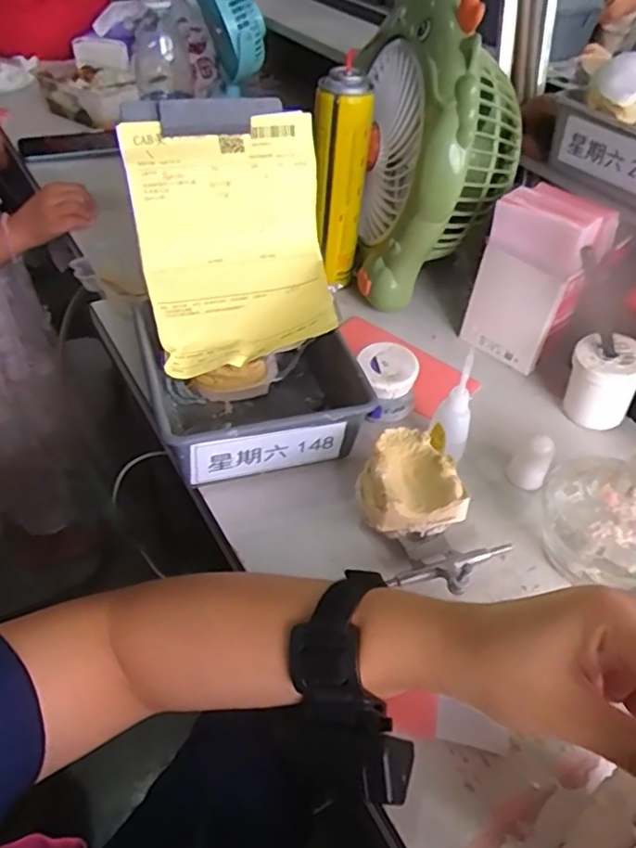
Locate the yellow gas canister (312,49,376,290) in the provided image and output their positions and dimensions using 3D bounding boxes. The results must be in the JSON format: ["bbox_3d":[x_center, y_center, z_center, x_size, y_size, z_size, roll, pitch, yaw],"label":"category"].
[{"bbox_3d":[0.019,-0.231,0.583,0.050,0.190,0.045,6,44,1],"label":"yellow gas canister"}]

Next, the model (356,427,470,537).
[{"bbox_3d":[0.061,0.046,0.425,0.067,0.052,0.068,-6,45,-10],"label":"model"}]

